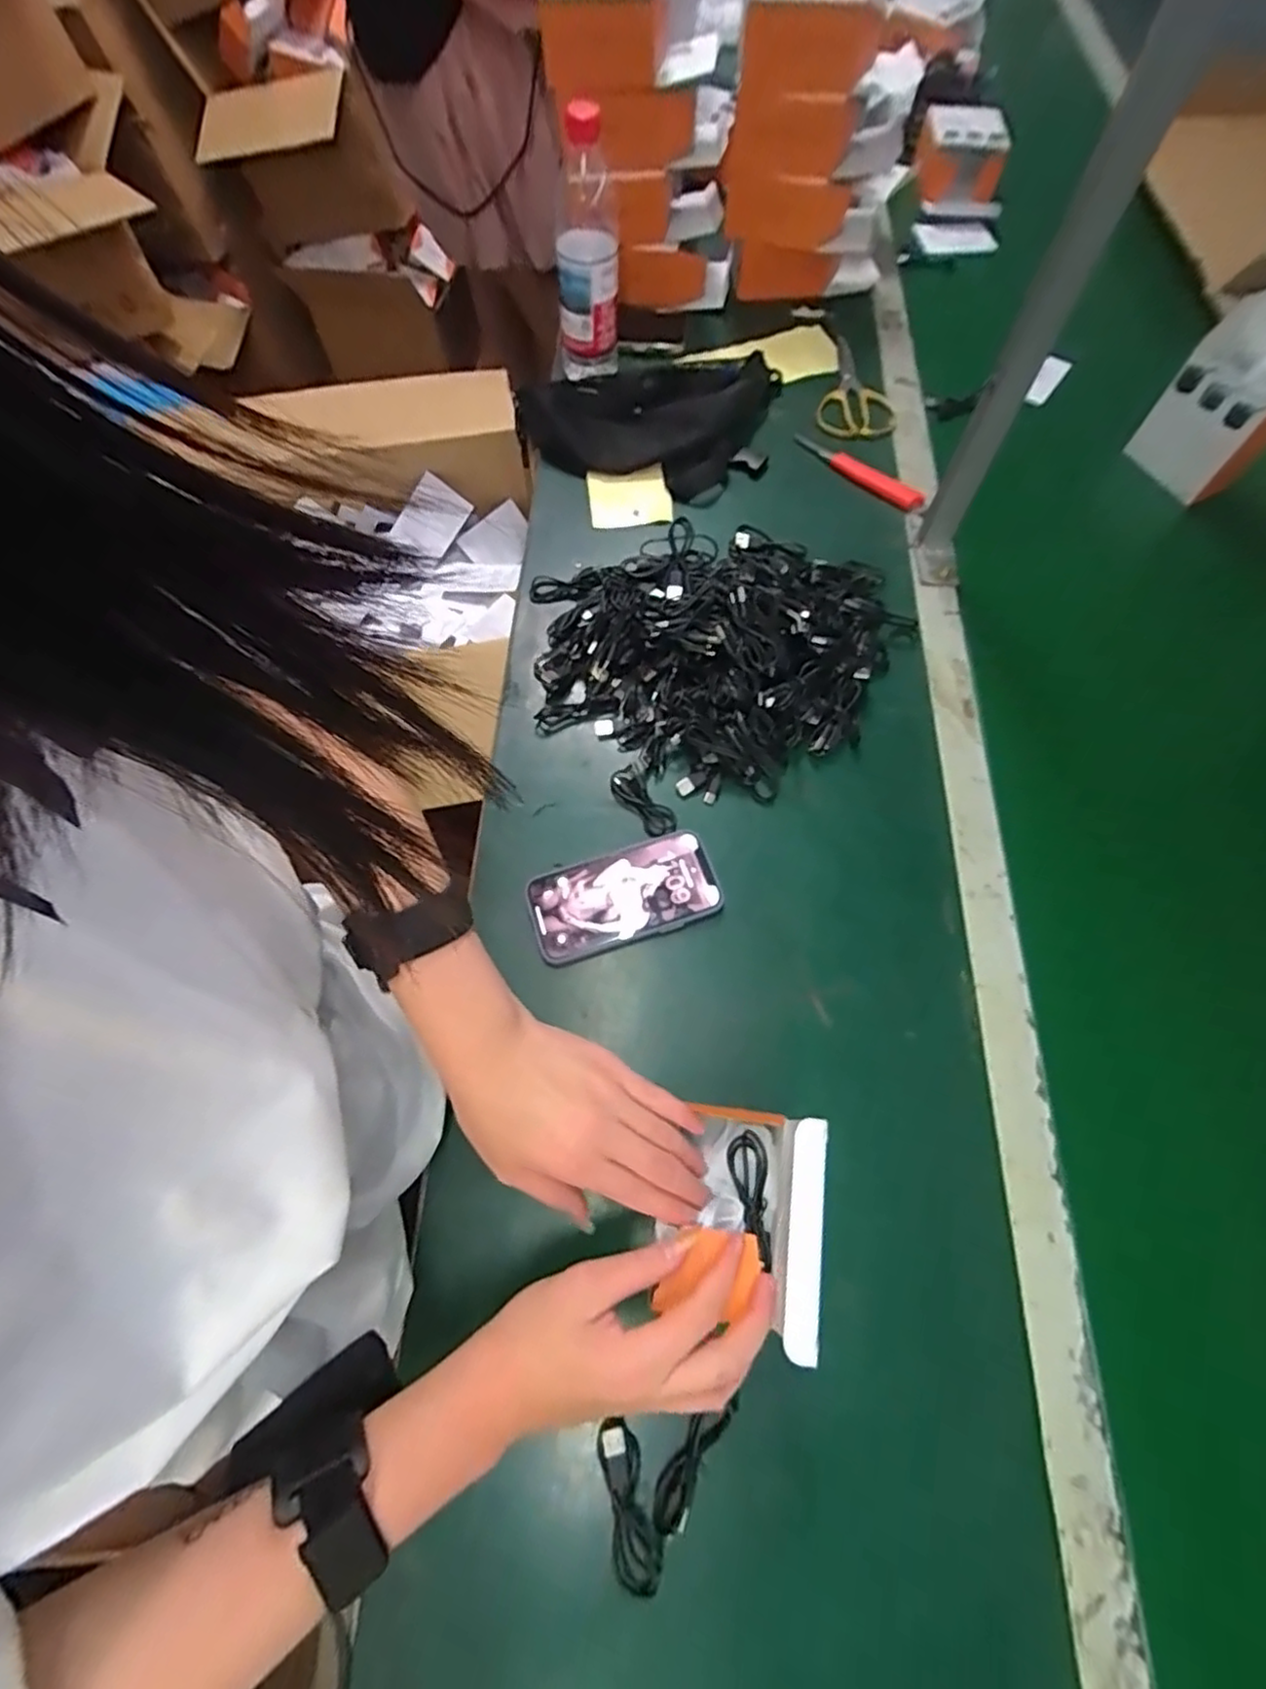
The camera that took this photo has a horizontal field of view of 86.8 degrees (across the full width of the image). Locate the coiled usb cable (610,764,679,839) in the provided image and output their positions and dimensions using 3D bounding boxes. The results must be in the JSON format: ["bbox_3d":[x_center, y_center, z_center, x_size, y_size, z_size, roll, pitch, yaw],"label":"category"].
[{"bbox_3d":[0.009,-0.035,0.566,0.027,0.017,0.072,-40,72,-16],"label":"coiled usb cable"}]

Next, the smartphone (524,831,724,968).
[{"bbox_3d":[-0.008,0.041,0.535,0.149,0.016,0.076,-17,68,-7],"label":"smartphone"}]

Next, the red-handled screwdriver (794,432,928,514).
[{"bbox_3d":[0.244,-0.410,0.728,0.024,0.018,0.164,-39,72,-15],"label":"red-handled screwdriver"}]

